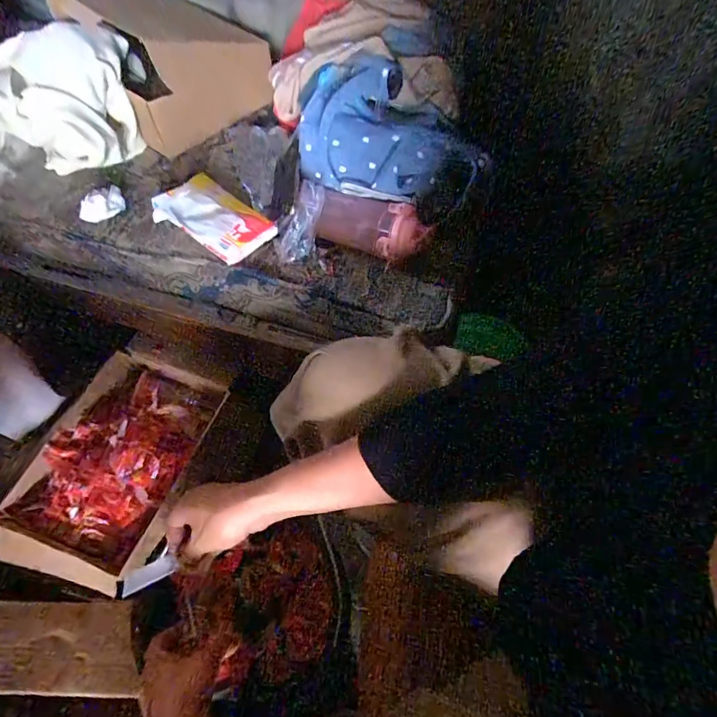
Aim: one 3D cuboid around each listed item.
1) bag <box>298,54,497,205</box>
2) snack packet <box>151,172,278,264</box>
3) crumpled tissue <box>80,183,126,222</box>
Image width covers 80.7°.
[{"bbox_3d":[0.029,-0.321,0.623,0.277,0.136,0.119,27,65,12],"label":"bag"},{"bbox_3d":[-0.228,-0.219,0.634,0.177,0.076,0.124,33,67,14],"label":"snack packet"},{"bbox_3d":[-0.407,-0.248,0.671,0.040,0.031,0.075,30,66,13],"label":"crumpled tissue"}]

